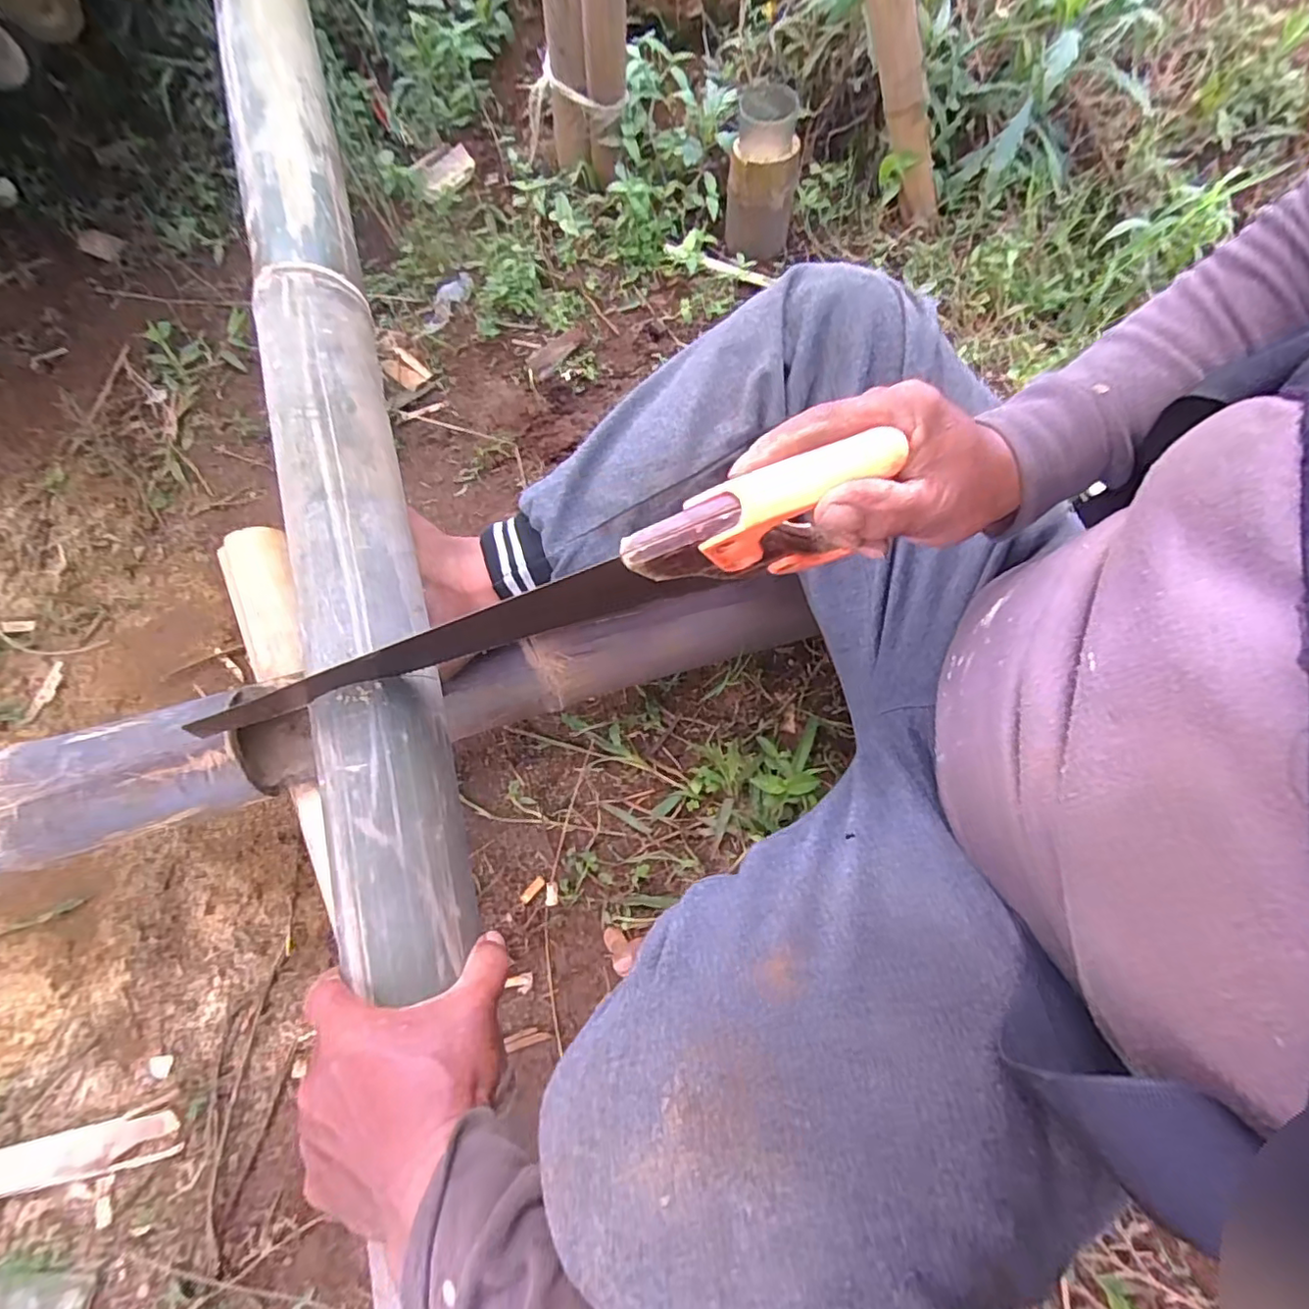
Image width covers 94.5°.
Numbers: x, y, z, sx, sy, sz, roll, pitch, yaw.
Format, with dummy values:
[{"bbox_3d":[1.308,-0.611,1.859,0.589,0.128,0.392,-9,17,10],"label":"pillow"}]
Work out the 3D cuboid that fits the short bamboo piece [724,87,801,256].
[{"bbox_3d":[0.141,-0.624,0.787,0.088,0.139,0.095,8,70,2],"label":"short bamboo piece"}]

